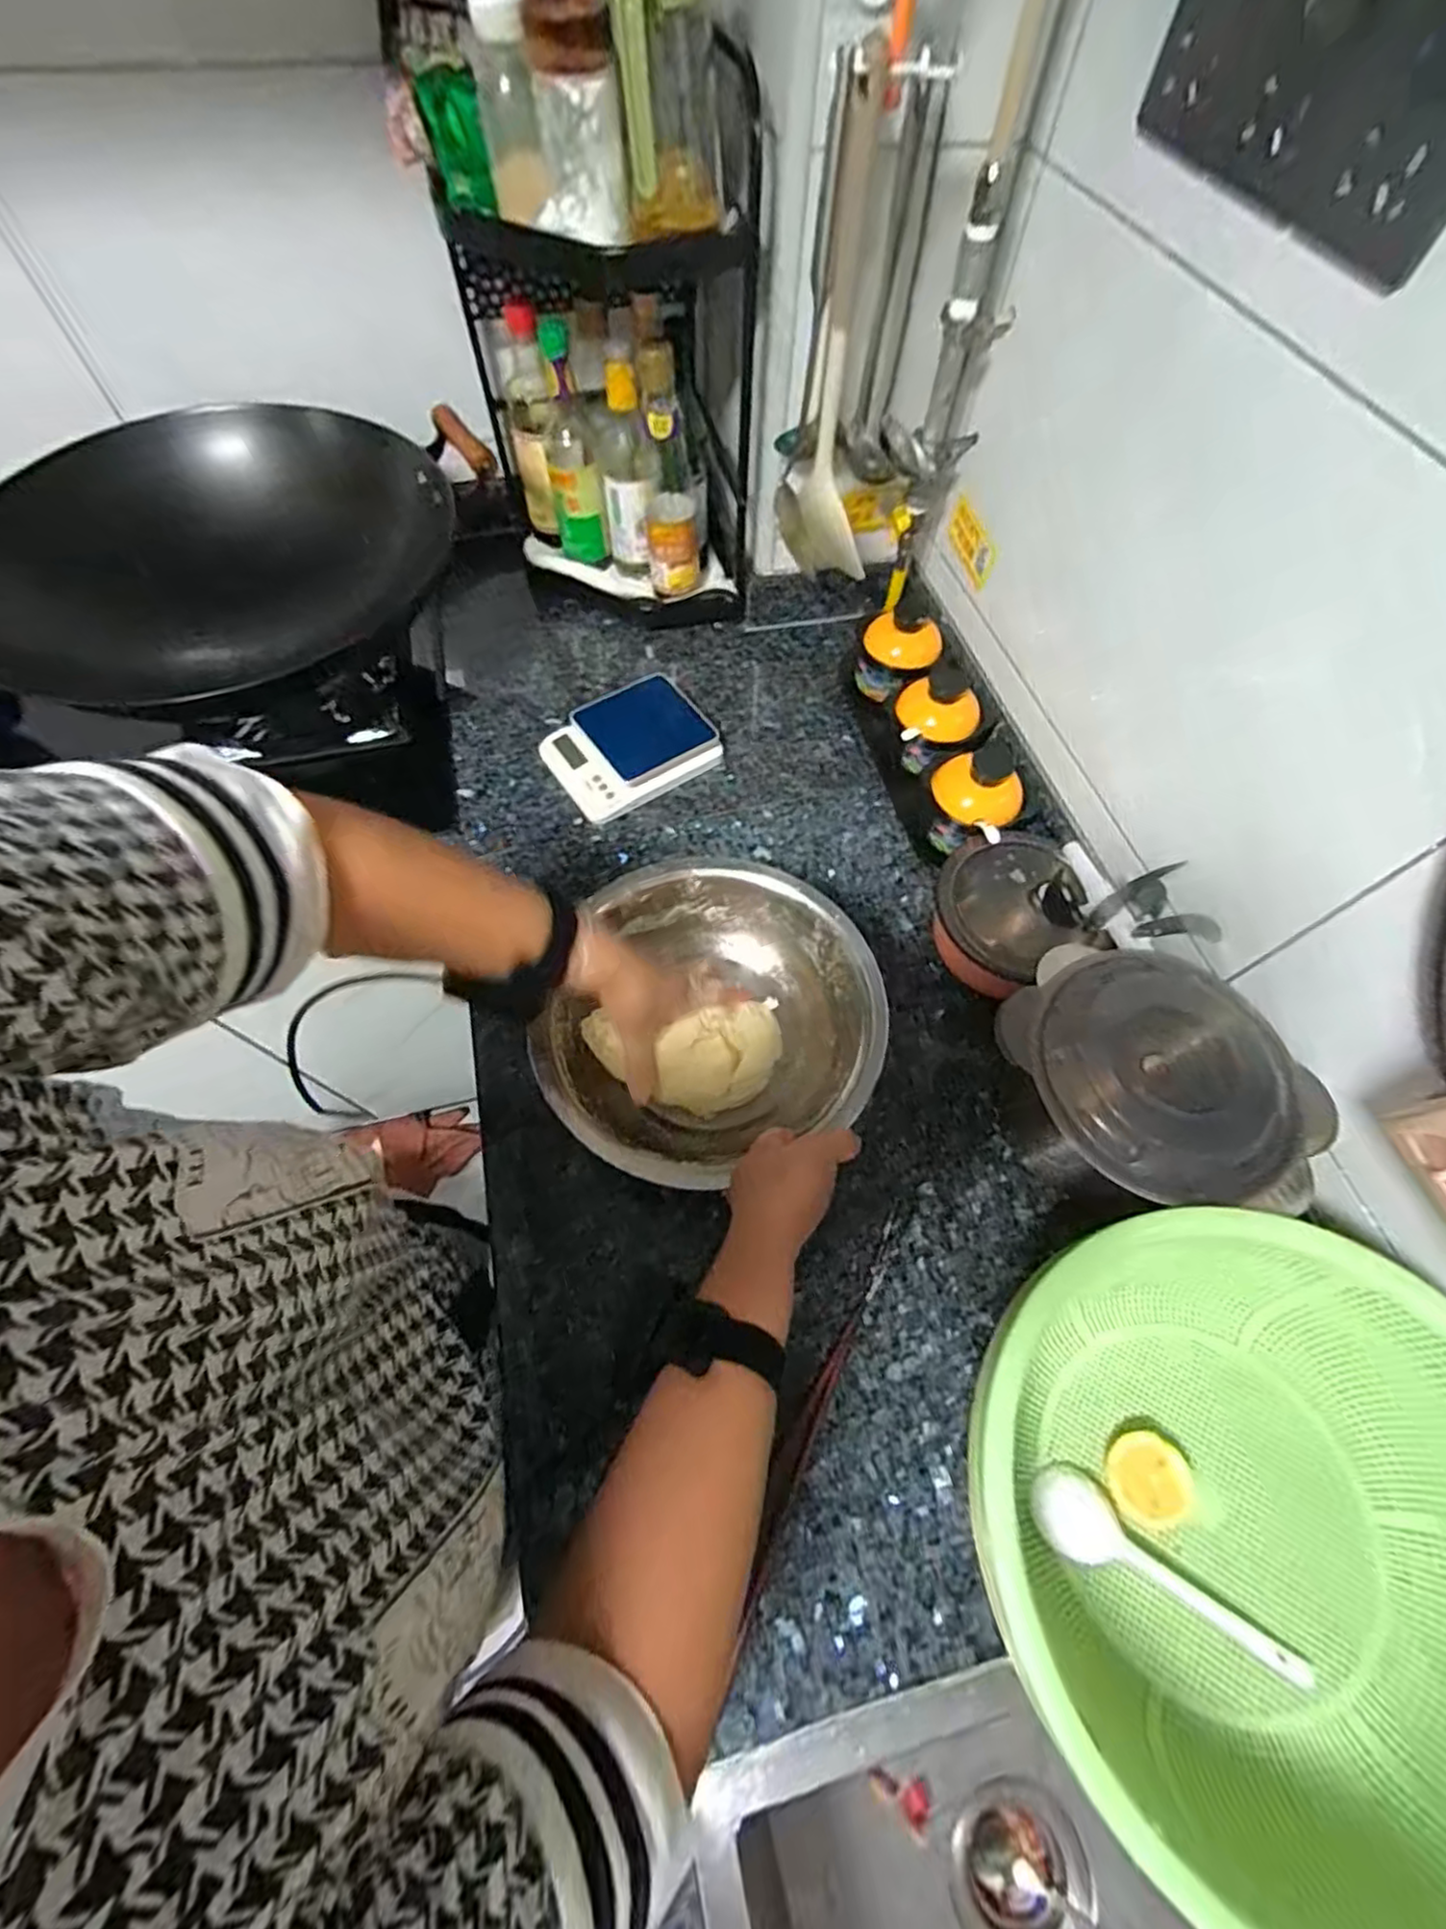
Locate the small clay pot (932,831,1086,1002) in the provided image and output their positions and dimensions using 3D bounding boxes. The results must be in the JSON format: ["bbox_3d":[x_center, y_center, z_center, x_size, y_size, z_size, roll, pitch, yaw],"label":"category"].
[{"bbox_3d":[0.263,-0.049,0.645,0.109,0.102,0.130,-31,68,-16],"label":"small clay pot"}]

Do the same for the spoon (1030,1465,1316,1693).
[{"bbox_3d":[0.275,0.386,0.425,0.163,0.016,0.046,33,67,14],"label":"spoon"}]

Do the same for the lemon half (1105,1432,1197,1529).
[{"bbox_3d":[0.281,0.339,0.448,0.050,0.018,0.052,1,63,-1],"label":"lemon half"}]

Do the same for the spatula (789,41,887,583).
[{"bbox_3d":[0.116,-0.531,0.626,0.086,0.378,0.059,10,63,4],"label":"spatula"}]

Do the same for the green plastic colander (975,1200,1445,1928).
[{"bbox_3d":[0.314,0.319,0.402,0.297,0.129,0.312,1,63,-1],"label":"green plastic colander"}]

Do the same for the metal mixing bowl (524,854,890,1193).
[{"bbox_3d":[-0.003,0.054,0.589,0.250,0.087,0.274,1,63,-1],"label":"metal mixing bowl"}]

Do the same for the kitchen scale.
[{"bbox_3d":[-0.103,-0.248,0.775,0.183,0.034,0.138,-33,69,-17],"label":"kitchen scale"}]

